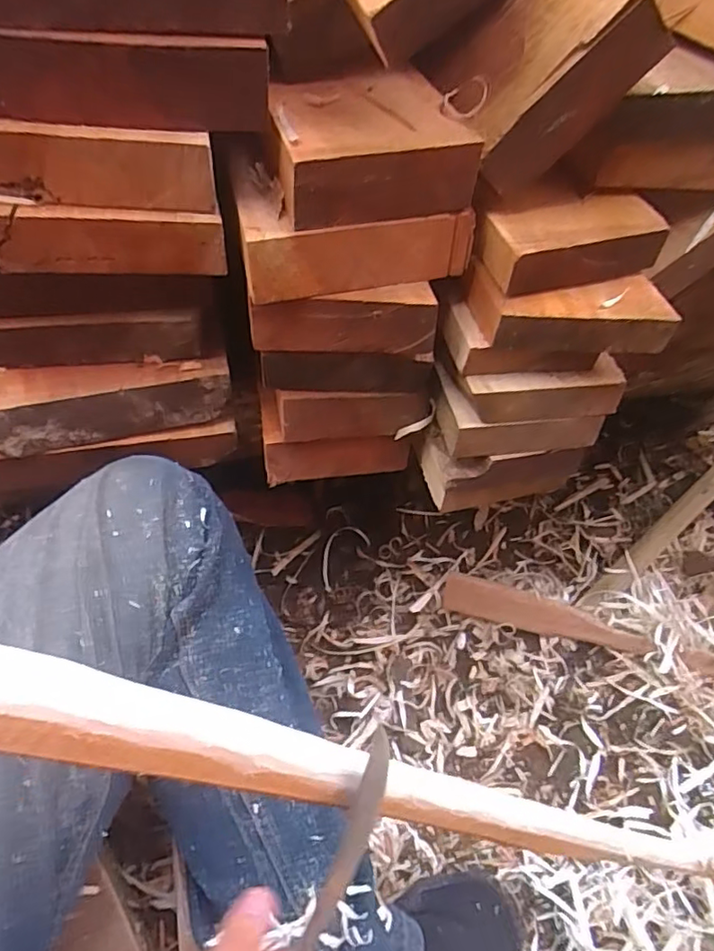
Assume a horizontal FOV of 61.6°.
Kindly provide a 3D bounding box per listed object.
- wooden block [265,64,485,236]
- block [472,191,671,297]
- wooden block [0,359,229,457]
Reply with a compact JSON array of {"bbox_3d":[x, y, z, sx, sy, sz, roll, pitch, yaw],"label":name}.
[{"bbox_3d":[0.004,-0.218,0.391,0.121,0.045,0.119,-15,54,-11],"label":"wooden block"},{"bbox_3d":[0.145,-0.161,0.410,0.124,0.035,0.057,-19,55,-14],"label":"block"},{"bbox_3d":[-0.194,-0.056,0.458,0.186,0.048,0.049,-10,53,-8],"label":"wooden block"}]

